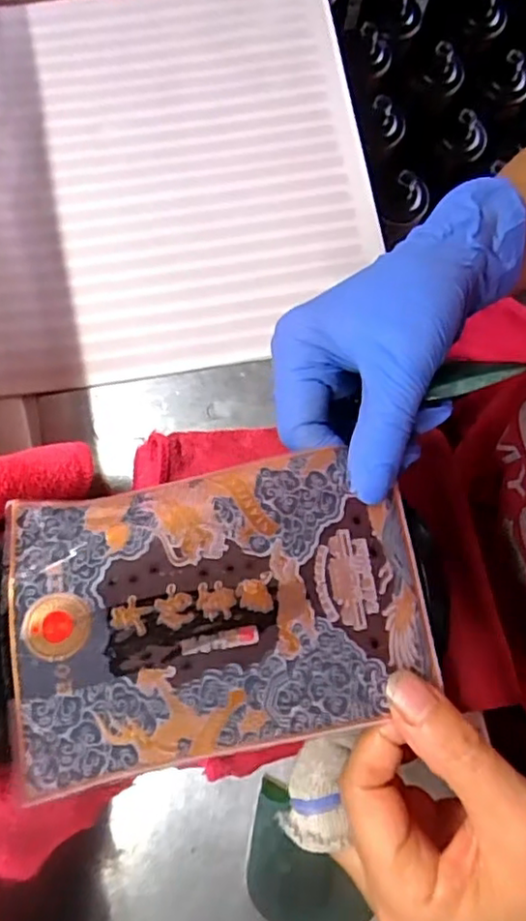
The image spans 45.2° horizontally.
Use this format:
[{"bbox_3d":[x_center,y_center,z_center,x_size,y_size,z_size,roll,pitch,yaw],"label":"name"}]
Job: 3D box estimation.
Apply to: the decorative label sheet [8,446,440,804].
[{"bbox_3d":[-0.012,0.047,0.210,0.131,0.031,0.091,-11,78,-3],"label":"decorative label sheet"}]

